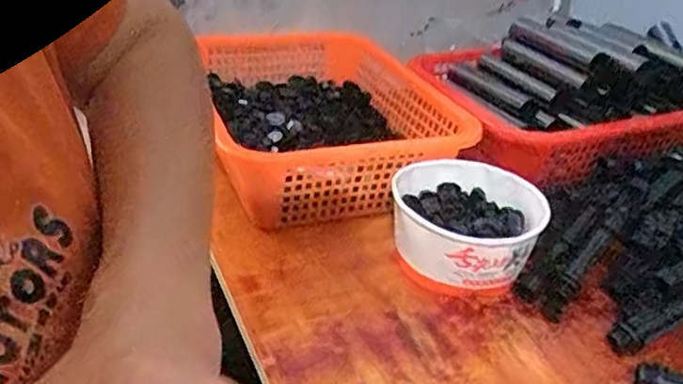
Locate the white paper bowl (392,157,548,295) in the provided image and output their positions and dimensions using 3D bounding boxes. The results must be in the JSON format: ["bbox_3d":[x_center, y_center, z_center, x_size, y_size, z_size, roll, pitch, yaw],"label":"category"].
[{"bbox_3d":[0.108,0.032,0.558,0.121,0.068,0.124,3,29,-2],"label":"white paper bowl"}]

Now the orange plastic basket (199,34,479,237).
[{"bbox_3d":[-0.025,-0.080,0.717,0.237,0.092,0.337,-5,30,-17],"label":"orange plastic basket"}]

